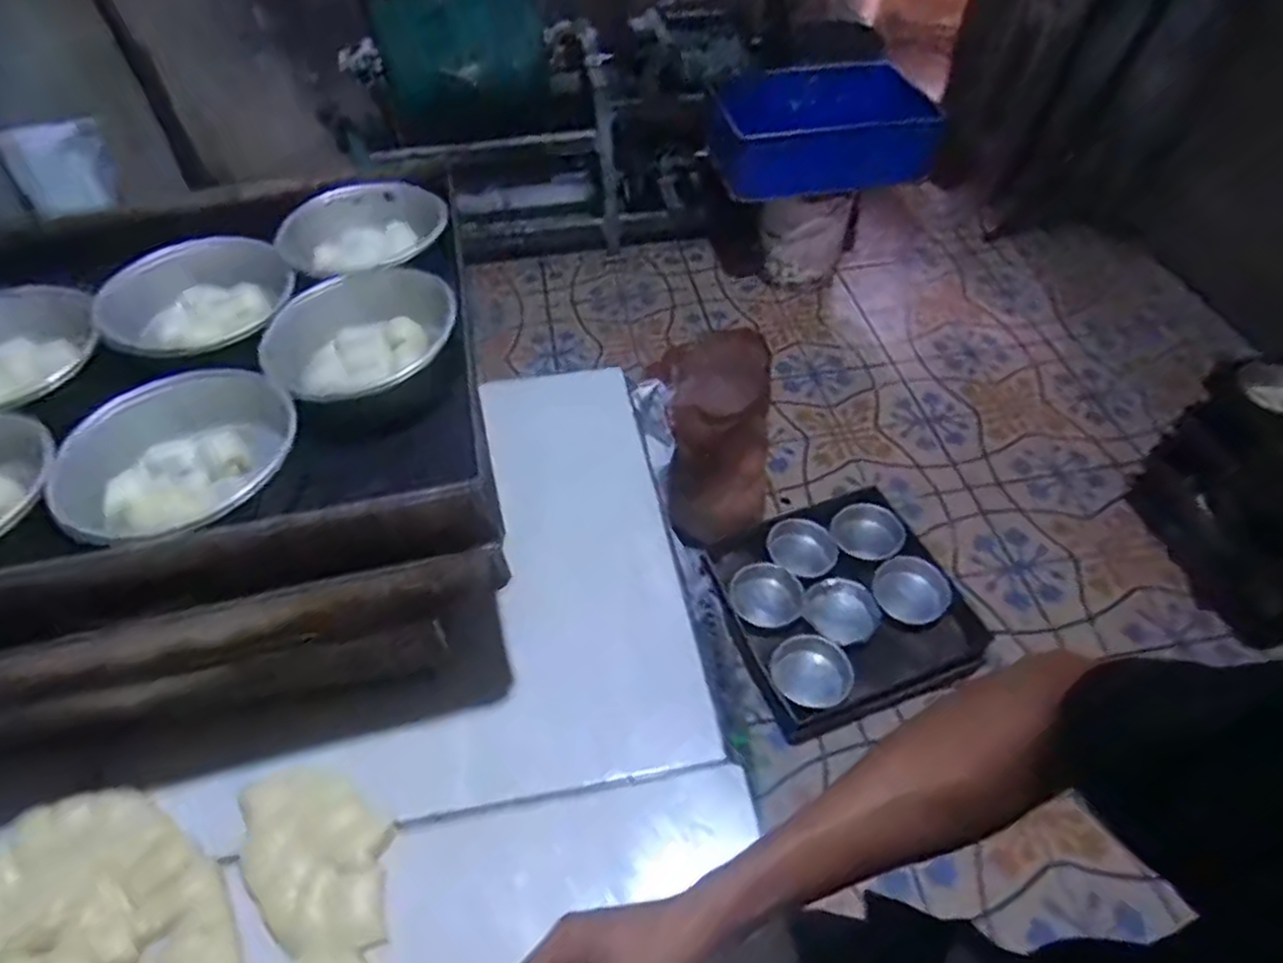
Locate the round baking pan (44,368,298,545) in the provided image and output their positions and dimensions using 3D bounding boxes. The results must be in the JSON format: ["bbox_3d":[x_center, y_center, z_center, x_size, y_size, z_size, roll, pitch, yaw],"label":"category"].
[{"bbox_3d":[-0.327,-0.012,0.528,0.152,0.045,0.152,12,51,11],"label":"round baking pan"}]

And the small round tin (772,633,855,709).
[{"bbox_3d":[0.357,0.397,1.544,0.168,0.039,0.144,6,50,7],"label":"small round tin"}]

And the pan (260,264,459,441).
[{"bbox_3d":[-0.212,-0.104,0.594,0.155,0.050,0.152,-1,50,1],"label":"pan"}]

